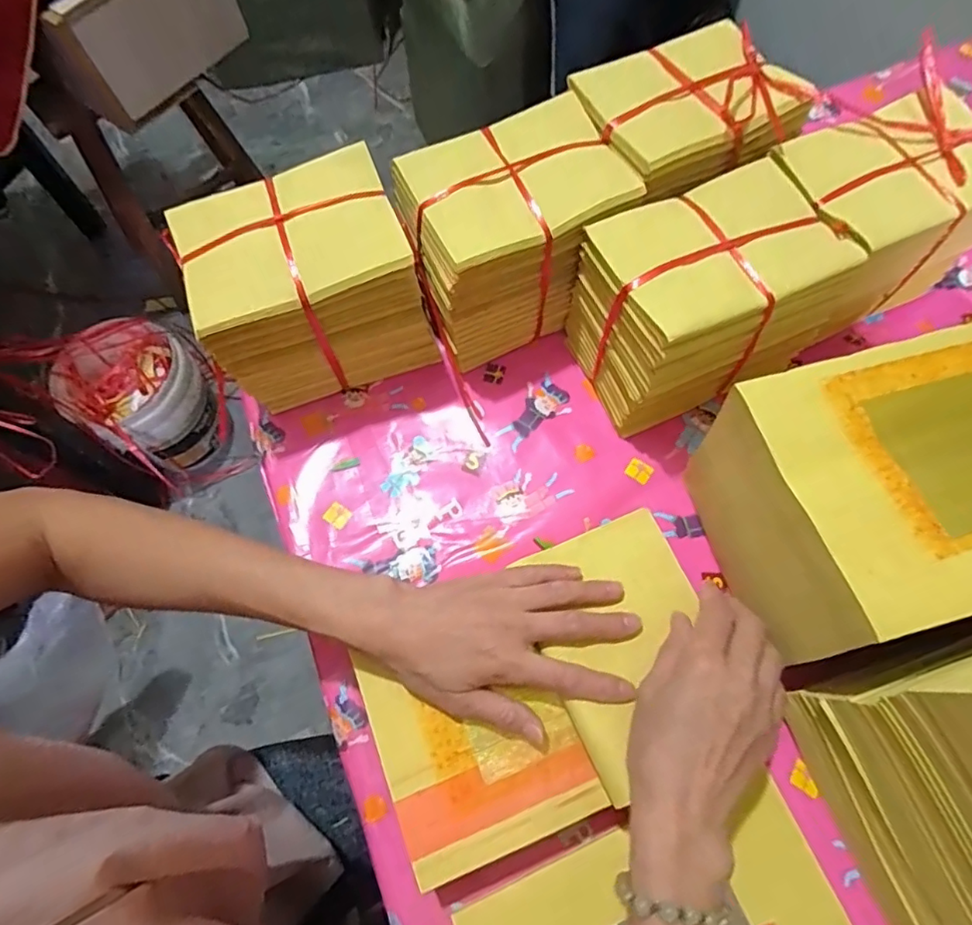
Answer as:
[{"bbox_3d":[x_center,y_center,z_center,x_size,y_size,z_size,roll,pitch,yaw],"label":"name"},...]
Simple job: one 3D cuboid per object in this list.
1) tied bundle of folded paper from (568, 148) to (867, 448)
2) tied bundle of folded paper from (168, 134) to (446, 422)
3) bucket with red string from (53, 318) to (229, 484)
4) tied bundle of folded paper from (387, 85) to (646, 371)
[{"bbox_3d":[0.171,-0.129,0.469,0.171,0.140,0.122,-21,69,-6],"label":"tied bundle of folded paper"},{"bbox_3d":[-0.145,-0.141,0.483,0.164,0.150,0.122,-21,69,-6],"label":"tied bundle of folded paper"},{"bbox_3d":[-0.722,-0.131,1.243,0.235,0.288,0.245,-43,73,-14],"label":"bucket with red string"},{"bbox_3d":[0.026,-0.192,0.500,0.176,0.144,0.124,-23,69,-7],"label":"tied bundle of folded paper"}]

